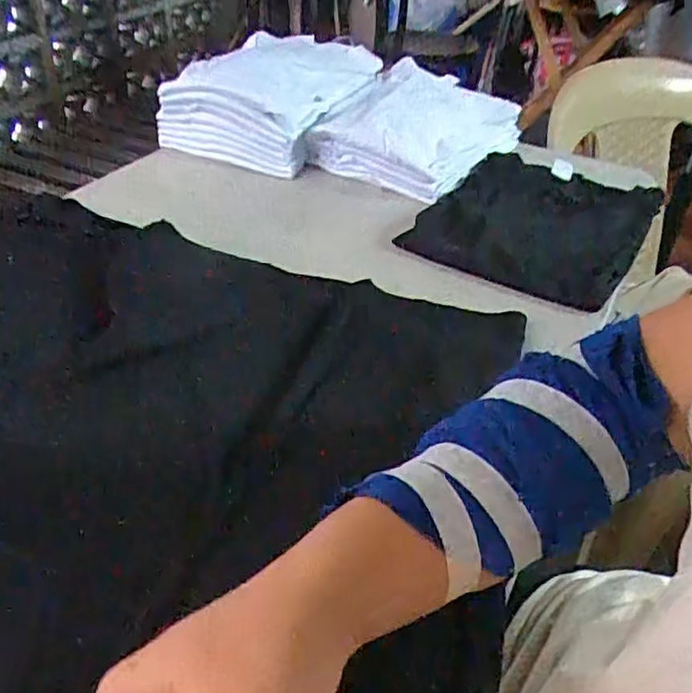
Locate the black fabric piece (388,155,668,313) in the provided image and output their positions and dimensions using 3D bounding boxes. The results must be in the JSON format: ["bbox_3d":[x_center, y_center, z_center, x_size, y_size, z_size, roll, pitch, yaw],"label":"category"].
[{"bbox_3d":[0.213,-0.147,0.709,0.220,0.028,0.268,25,44,24],"label":"black fabric piece"}]

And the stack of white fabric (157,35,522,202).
[{"bbox_3d":[-0.005,-0.308,0.818,0.438,0.108,0.232,13,40,11],"label":"stack of white fabric"}]

